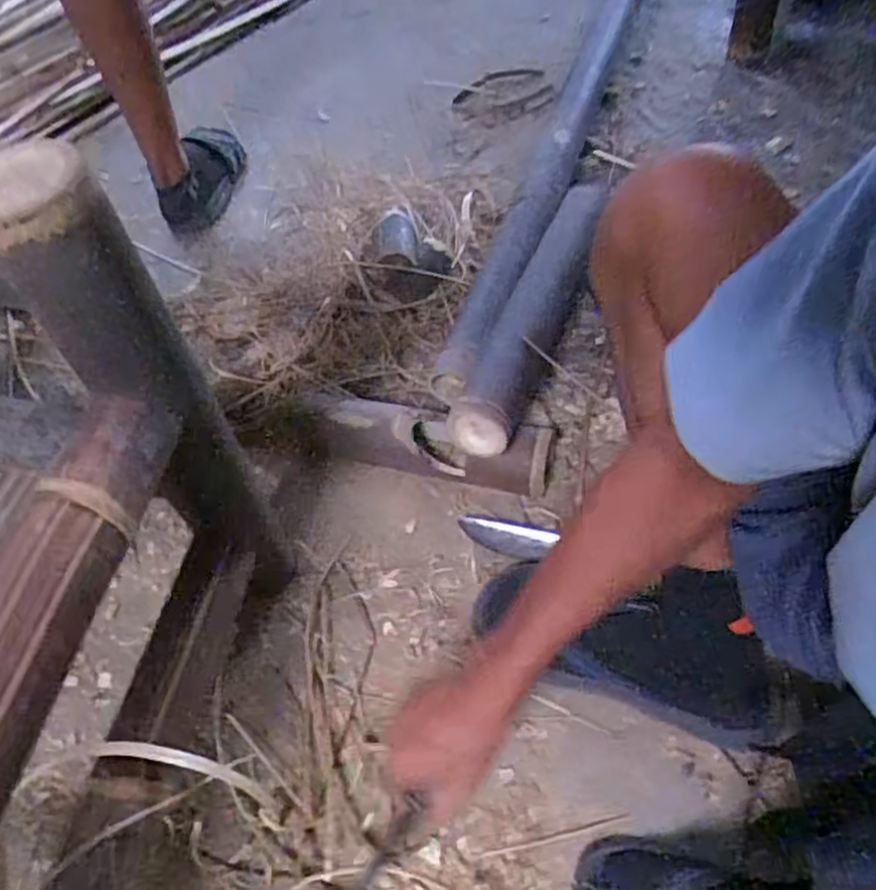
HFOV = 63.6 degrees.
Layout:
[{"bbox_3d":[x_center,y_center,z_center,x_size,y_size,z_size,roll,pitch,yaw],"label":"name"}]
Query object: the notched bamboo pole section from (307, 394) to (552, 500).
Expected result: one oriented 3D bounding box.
[{"bbox_3d":[-0.014,-0.011,0.847,0.299,0.068,0.091,6,55,8],"label":"notched bamboo pole section"}]

